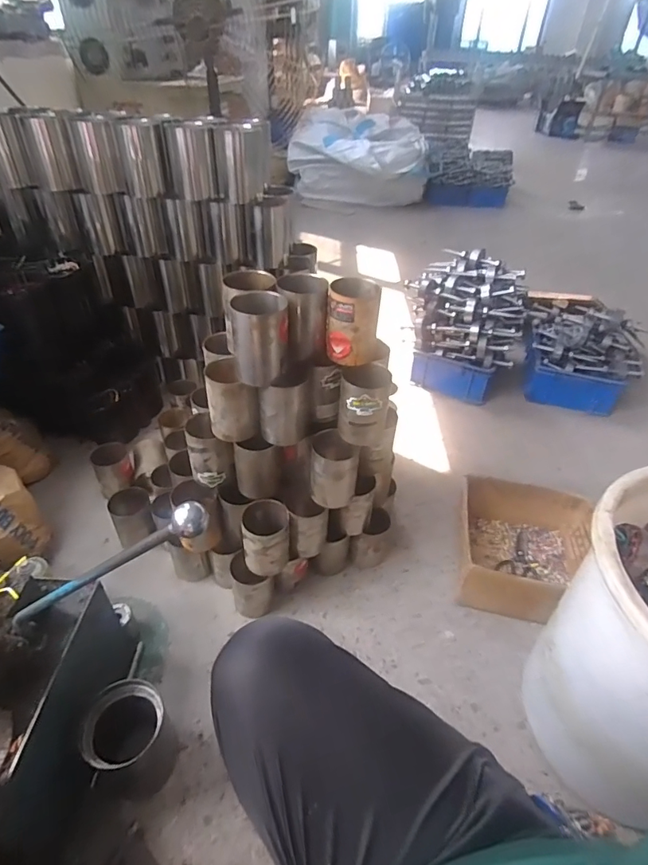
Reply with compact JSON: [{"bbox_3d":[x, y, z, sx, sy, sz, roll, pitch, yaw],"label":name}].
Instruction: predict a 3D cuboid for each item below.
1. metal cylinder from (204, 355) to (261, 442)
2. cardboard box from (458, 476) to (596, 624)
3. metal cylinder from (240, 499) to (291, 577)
[{"bbox_3d":[-0.171,-0.060,0.864,0.088,0.122,0.089,-8,42,-12],"label":"metal cylinder"},{"bbox_3d":[0.466,0.273,1.112,0.288,0.149,0.320,10,41,9],"label":"cardboard box"},{"bbox_3d":[-0.115,0.215,0.929,0.089,0.134,0.090,2,40,-1],"label":"metal cylinder"}]

